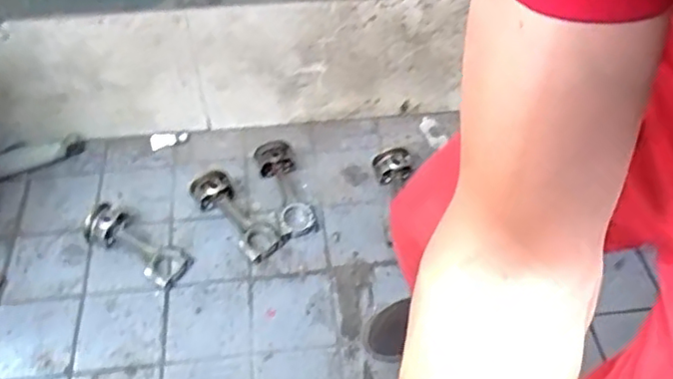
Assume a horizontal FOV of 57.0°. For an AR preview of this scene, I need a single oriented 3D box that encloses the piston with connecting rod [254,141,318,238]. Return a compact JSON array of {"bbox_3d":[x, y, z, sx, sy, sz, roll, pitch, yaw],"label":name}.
[{"bbox_3d":[-0.101,-0.005,1.277,0.083,0.076,0.204,-17,54,-15],"label":"piston with connecting rod"}]

